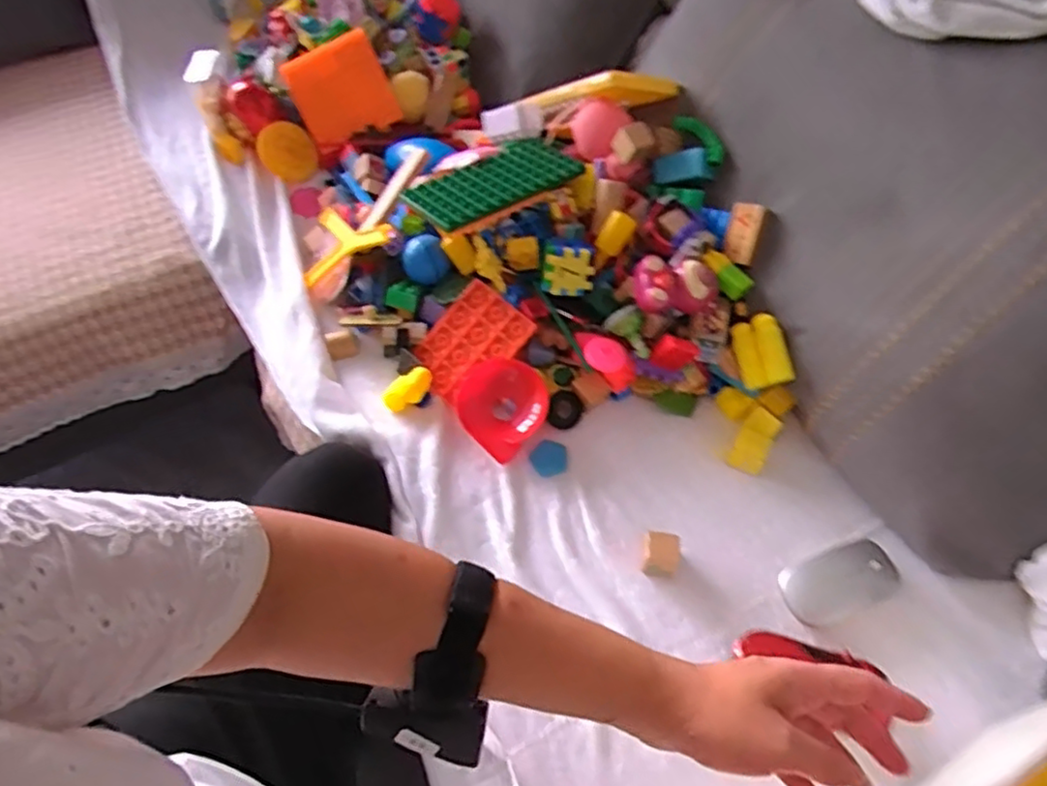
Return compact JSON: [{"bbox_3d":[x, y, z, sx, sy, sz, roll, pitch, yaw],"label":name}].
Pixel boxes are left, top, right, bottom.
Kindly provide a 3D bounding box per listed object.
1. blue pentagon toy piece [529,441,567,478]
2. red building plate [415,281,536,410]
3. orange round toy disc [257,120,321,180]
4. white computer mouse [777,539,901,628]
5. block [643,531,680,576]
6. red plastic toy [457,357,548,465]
[{"bbox_3d":[0.027,0.068,0.682,0.038,0.009,0.035,-20,58,-10],"label":"blue pentagon toy piece"},{"bbox_3d":[-0.059,-0.054,0.723,0.091,0.009,0.122,41,91,17],"label":"red building plate"},{"bbox_3d":[-0.326,-0.333,0.922,0.081,0.076,0.019,13,38,-12],"label":"orange round toy disc"},{"bbox_3d":[0.290,0.172,0.602,0.104,0.018,0.055,-17,57,-9],"label":"white computer mouse"},{"bbox_3d":[0.127,0.149,0.611,0.033,0.031,0.031,6,57,6],"label":"block"},{"bbox_3d":[-0.024,0.010,0.687,0.091,0.042,0.098,-35,62,-19],"label":"red plastic toy"}]

